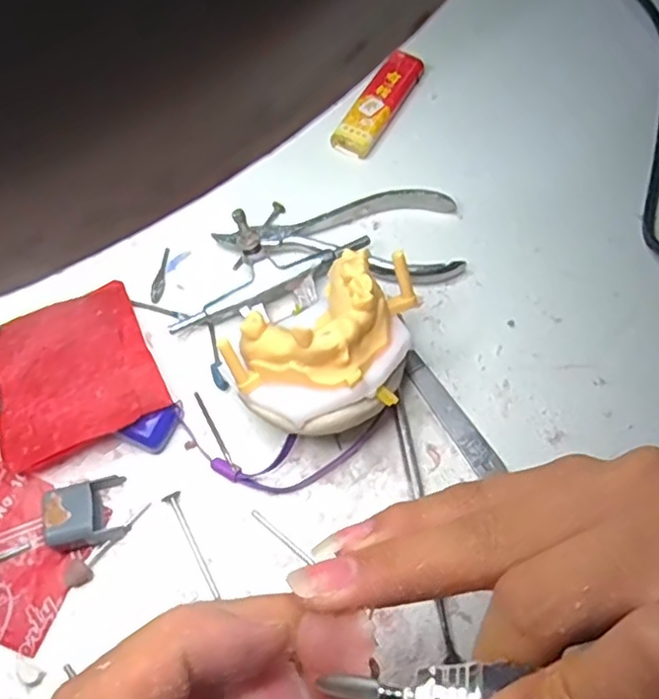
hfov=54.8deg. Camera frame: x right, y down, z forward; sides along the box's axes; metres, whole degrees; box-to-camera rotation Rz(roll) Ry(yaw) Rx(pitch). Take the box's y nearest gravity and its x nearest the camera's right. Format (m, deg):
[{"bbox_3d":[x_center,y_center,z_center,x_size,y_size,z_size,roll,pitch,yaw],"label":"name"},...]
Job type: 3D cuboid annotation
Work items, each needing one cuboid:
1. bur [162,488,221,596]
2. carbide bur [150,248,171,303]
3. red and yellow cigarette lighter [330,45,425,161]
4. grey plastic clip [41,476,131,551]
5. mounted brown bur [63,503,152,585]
[{"bbox_3d":[-0.054,0.077,0.254,0.006,0.004,0.044,-27,68,-15],"label":"bur"},{"bbox_3d":[-0.082,-0.037,0.311,0.007,0.004,0.031,9,64,2],"label":"carbide bur"},{"bbox_3d":[0.029,-0.140,0.363,0.023,0.013,0.079,27,65,10],"label":"red and yellow cigarette lighter"},{"bbox_3d":[-0.095,0.066,0.252,0.029,0.018,0.025,-16,65,-10],"label":"grey plastic clip"},{"bbox_3d":[-0.087,0.077,0.252,0.008,0.009,0.040,42,69,16],"label":"mounted brown bur"}]

